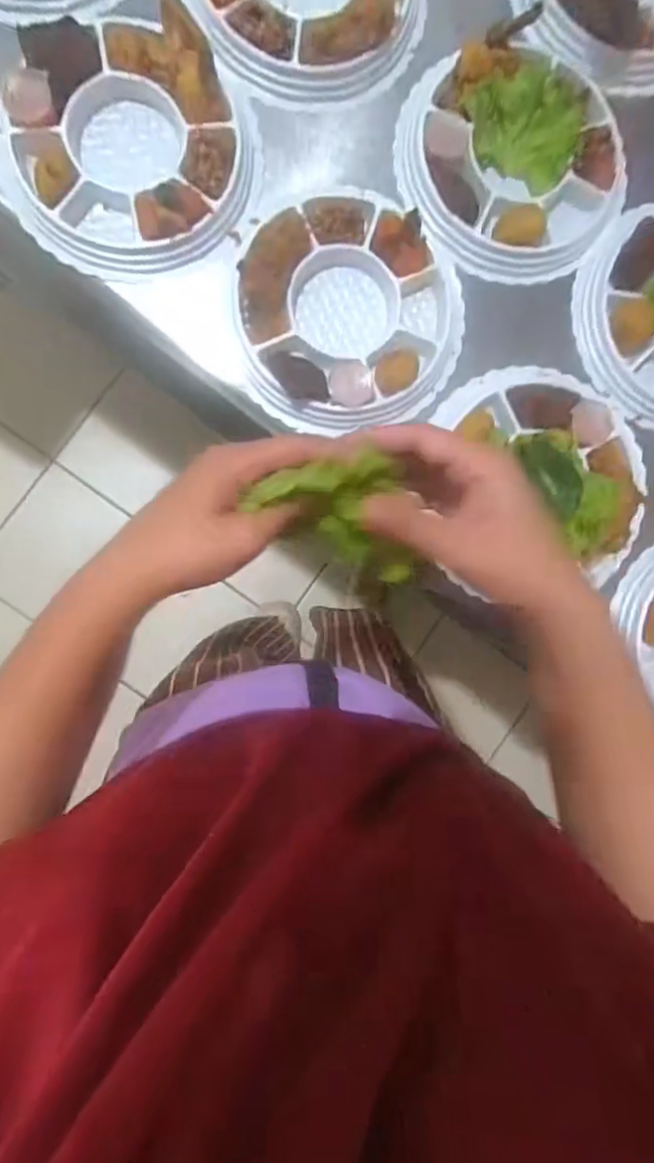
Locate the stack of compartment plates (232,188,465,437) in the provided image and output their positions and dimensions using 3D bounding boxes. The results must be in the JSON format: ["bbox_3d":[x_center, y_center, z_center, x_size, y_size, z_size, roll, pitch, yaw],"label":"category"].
[{"bbox_3d":[0.021,-0.255,0.568,0.216,0.039,0.217,-15,92,-6],"label":"stack of compartment plates"}]

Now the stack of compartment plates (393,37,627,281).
[{"bbox_3d":[0.183,-0.396,0.578,0.228,0.043,0.207,-2,91,-7],"label":"stack of compartment plates"}]

